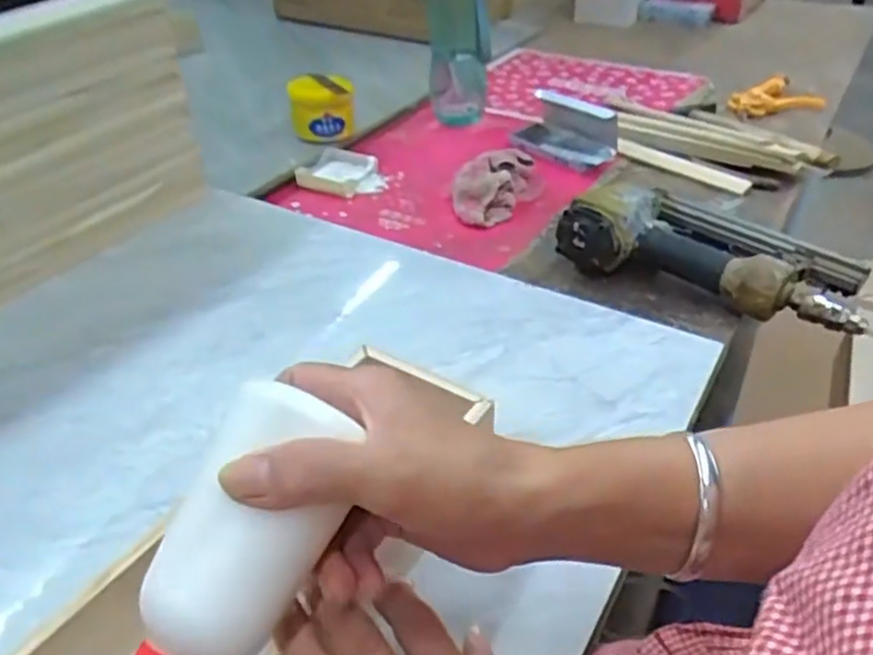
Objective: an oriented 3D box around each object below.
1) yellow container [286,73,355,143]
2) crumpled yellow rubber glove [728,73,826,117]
[{"bbox_3d":[-0.142,-0.267,0.892,0.077,0.075,0.061,-9,38,-12],"label":"yellow container"},{"bbox_3d":[0.479,-0.317,0.991,0.148,0.019,0.094,-27,45,-31],"label":"crumpled yellow rubber glove"}]

